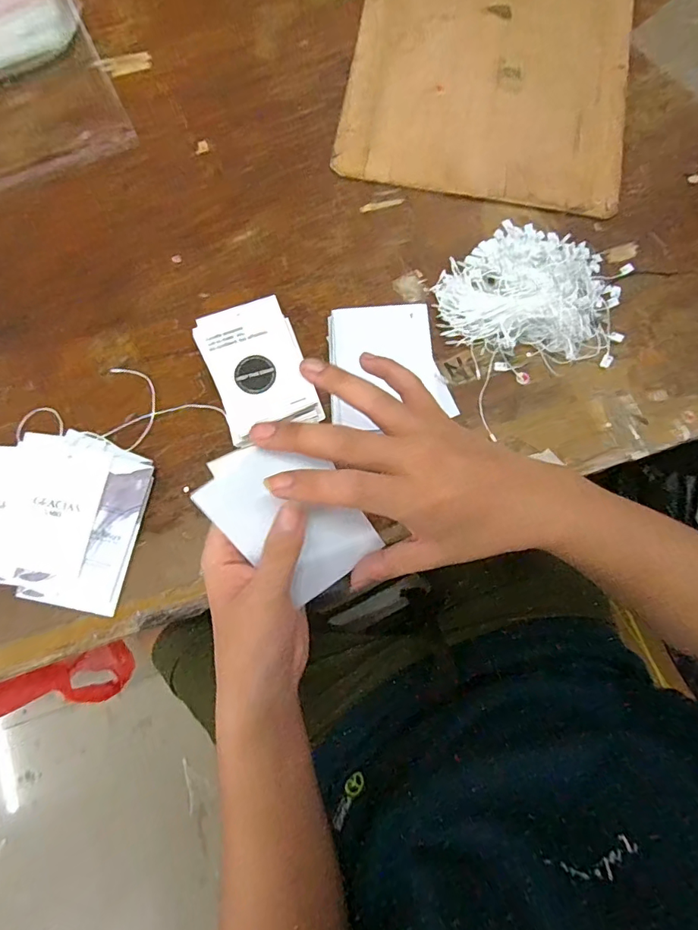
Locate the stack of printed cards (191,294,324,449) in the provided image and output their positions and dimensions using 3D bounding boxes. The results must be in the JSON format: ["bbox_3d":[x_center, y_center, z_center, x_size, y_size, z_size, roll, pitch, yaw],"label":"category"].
[{"bbox_3d":[-0.067,-0.068,0.367,0.066,0.032,0.099,-20,79,-5],"label":"stack of printed cards"}]

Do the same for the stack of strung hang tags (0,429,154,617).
[{"bbox_3d":[-0.212,0.035,0.354,0.123,0.007,0.119,12,78,1],"label":"stack of strung hang tags"}]

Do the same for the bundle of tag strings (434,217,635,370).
[{"bbox_3d":[0.147,-0.146,0.383,0.145,0.037,0.112,9,78,1],"label":"bundle of tag strings"}]

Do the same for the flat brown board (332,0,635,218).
[{"bbox_3d":[0.132,-0.374,0.450,0.249,0.004,0.293,11,78,1],"label":"flat brown board"}]

